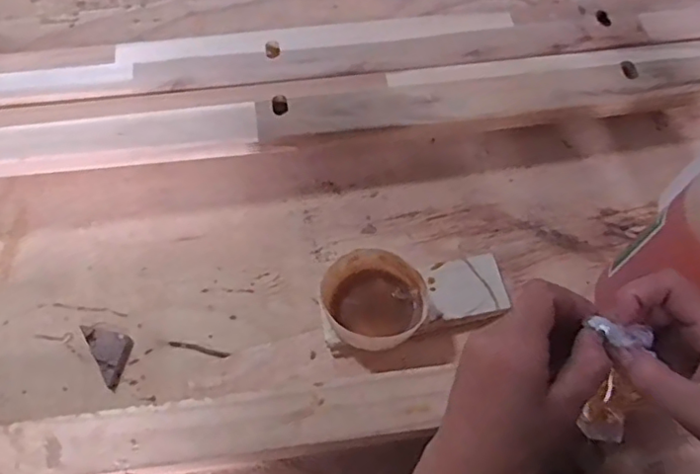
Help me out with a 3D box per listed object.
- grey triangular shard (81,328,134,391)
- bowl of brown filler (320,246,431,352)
[{"bbox_3d":[-0.213,0.100,0.512,0.034,0.012,0.063,-32,68,-13],"label":"grey triangular shard"},{"bbox_3d":[0.023,0.058,0.503,0.085,0.052,0.085,-25,67,-10],"label":"bowl of brown filler"}]

